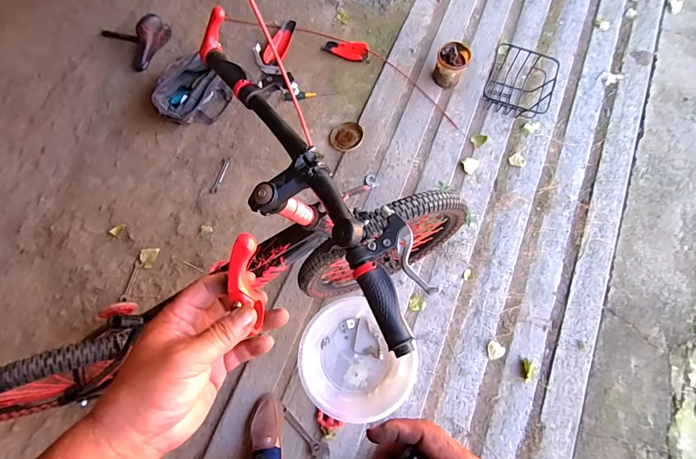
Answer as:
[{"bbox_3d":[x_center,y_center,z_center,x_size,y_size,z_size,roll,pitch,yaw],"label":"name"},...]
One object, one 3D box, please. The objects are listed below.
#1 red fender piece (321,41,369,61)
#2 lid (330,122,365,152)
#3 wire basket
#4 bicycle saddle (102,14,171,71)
[{"bbox_3d":[-0.009,-0.764,1.570,0.193,0.022,0.085,17,76,3],"label":"red fender piece"},{"bbox_3d":[-0.003,-0.361,1.440,0.130,0.019,0.116,-22,78,-6],"label":"lid"},{"bbox_3d":[0.677,-0.577,1.467,0.238,0.090,0.272,18,77,4],"label":"wire basket"},{"bbox_3d":[-0.867,-0.817,1.522,0.218,0.123,0.262,-42,79,-9],"label":"bicycle saddle"}]

